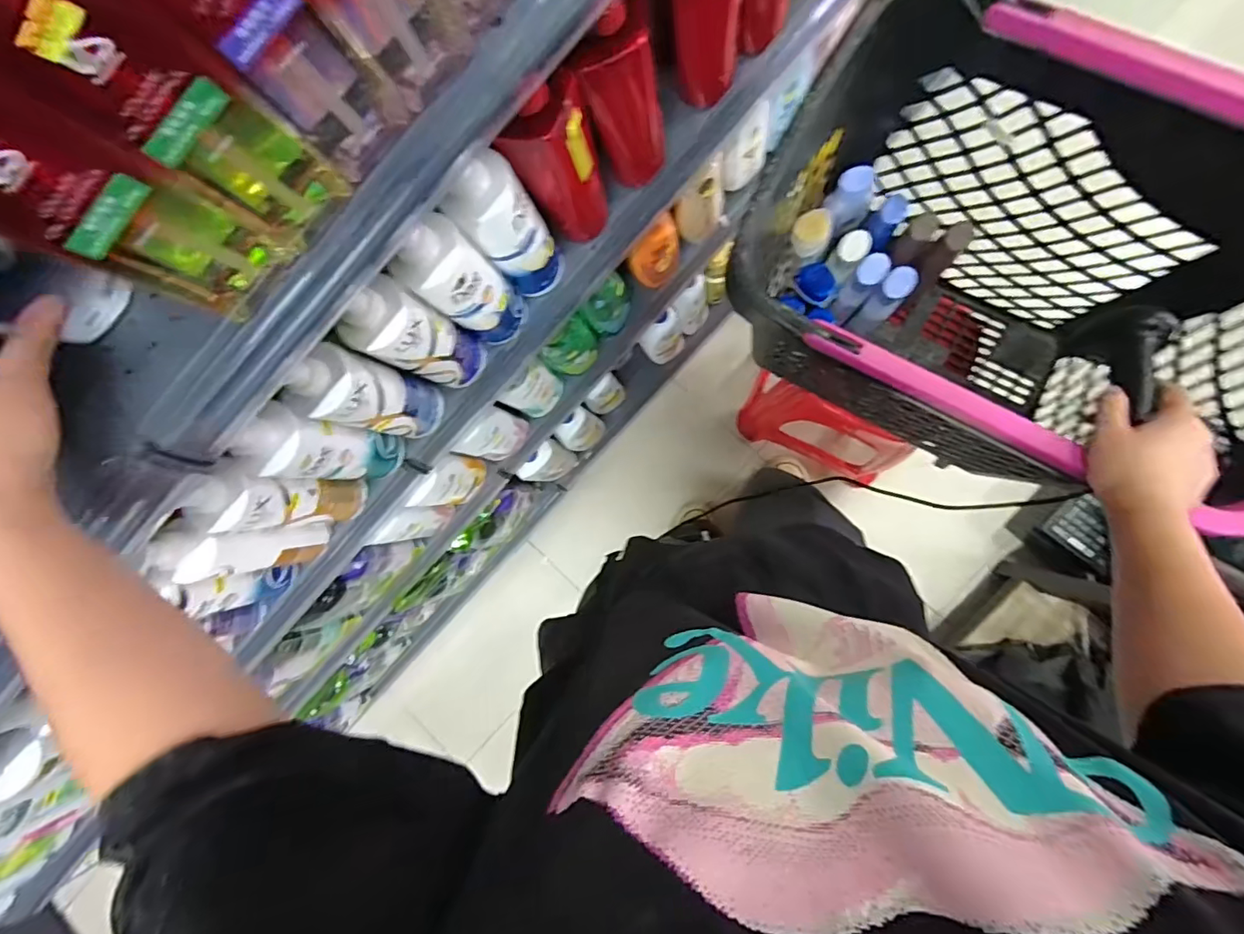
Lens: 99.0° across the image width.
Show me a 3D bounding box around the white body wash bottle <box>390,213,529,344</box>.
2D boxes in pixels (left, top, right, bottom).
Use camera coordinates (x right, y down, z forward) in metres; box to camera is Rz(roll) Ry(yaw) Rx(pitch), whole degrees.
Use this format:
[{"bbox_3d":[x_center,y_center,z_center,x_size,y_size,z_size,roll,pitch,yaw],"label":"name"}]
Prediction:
[{"bbox_3d":[-0.167,-0.194,0.588,0.071,0.224,0.057,-44,83,4],"label":"white body wash bottle"}]

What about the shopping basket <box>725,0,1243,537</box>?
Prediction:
[{"bbox_3d":[0.450,-0.197,0.704,0.565,0.460,0.358,29,92,8],"label":"shopping basket"}]

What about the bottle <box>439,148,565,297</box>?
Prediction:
[{"bbox_3d":[-0.116,-0.248,0.580,0.068,0.215,0.045,-34,84,6],"label":"bottle"}]

